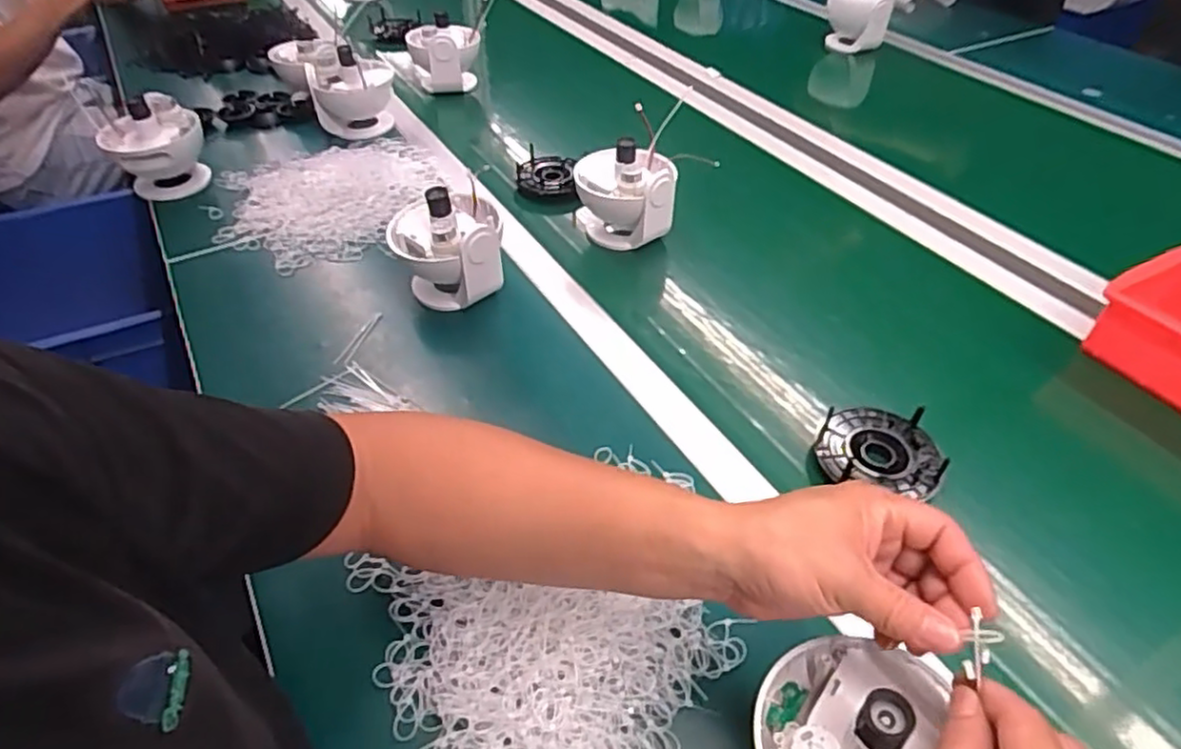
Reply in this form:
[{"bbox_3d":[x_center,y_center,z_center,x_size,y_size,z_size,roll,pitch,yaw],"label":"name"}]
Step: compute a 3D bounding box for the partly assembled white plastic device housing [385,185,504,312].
[{"bbox_3d":[-0.150,-0.132,0.714,0.106,0.117,0.109,-13,46,-12],"label":"partly assembled white plastic device housing"}]

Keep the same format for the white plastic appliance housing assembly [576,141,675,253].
[{"bbox_3d":[0.042,-0.227,0.825,0.113,0.115,0.131,2,45,3],"label":"white plastic appliance housing assembly"}]

